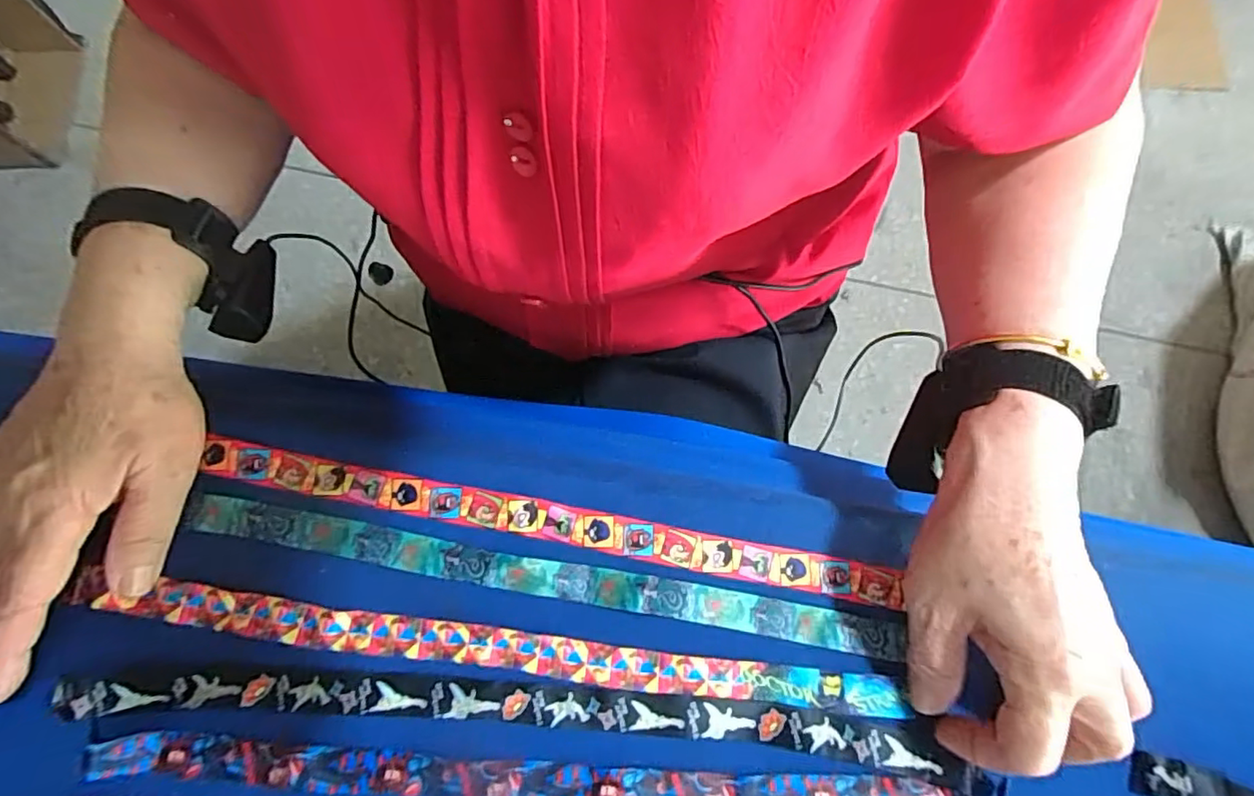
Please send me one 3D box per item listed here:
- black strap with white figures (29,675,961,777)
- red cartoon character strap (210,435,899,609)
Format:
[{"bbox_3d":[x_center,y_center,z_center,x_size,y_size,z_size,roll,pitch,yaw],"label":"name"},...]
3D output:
[{"bbox_3d":[-0.059,0.159,0.287,0.429,0.006,0.023,4,67,0],"label":"black strap with white figures"},{"bbox_3d":[-0.043,0.068,0.313,0.377,0.005,0.021,11,74,1],"label":"red cartoon character strap"}]

